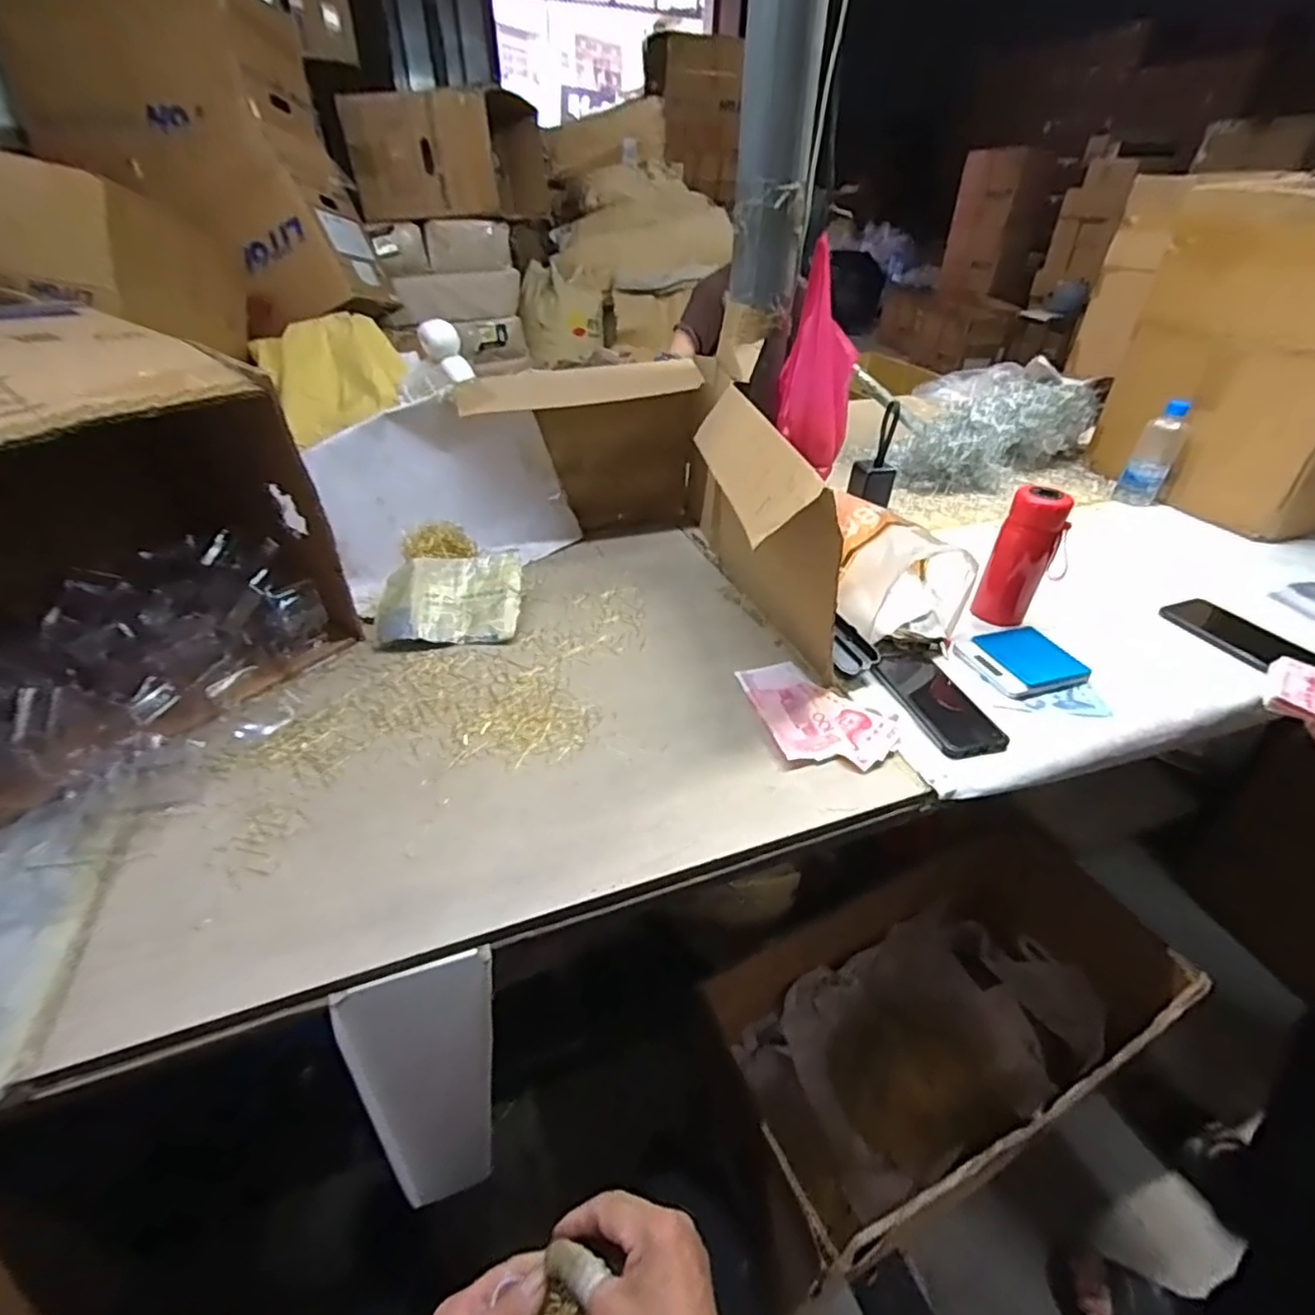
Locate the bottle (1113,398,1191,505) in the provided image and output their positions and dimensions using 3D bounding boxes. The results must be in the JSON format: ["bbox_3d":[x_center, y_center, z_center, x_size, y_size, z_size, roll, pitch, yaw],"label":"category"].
[{"bbox_3d":[0.922,-0.379,1.141,0.066,0.176,0.080,26,44,28],"label":"bottle"}]

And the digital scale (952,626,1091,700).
[{"bbox_3d":[0.450,0.006,0.767,0.134,0.016,0.105,-11,38,-16],"label":"digital scale"}]

